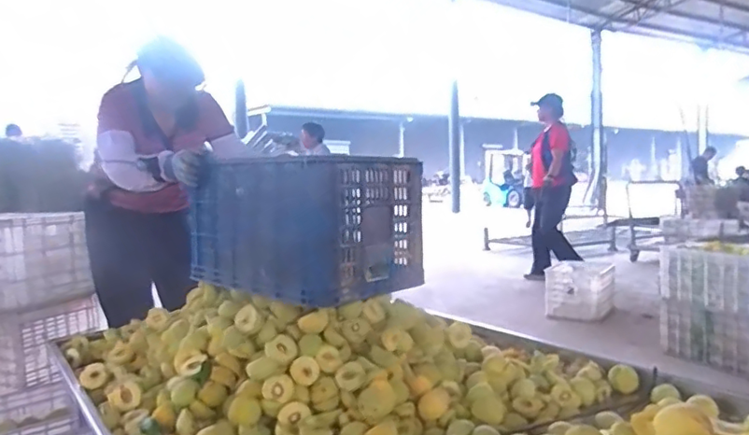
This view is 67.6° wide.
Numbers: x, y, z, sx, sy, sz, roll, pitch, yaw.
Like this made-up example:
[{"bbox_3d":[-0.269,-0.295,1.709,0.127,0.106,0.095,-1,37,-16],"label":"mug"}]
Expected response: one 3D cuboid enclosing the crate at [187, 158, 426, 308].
[{"bbox_3d":[-0.169,0.016,1.411,0.479,0.303,0.356,2,5,43],"label":"crate"}]

